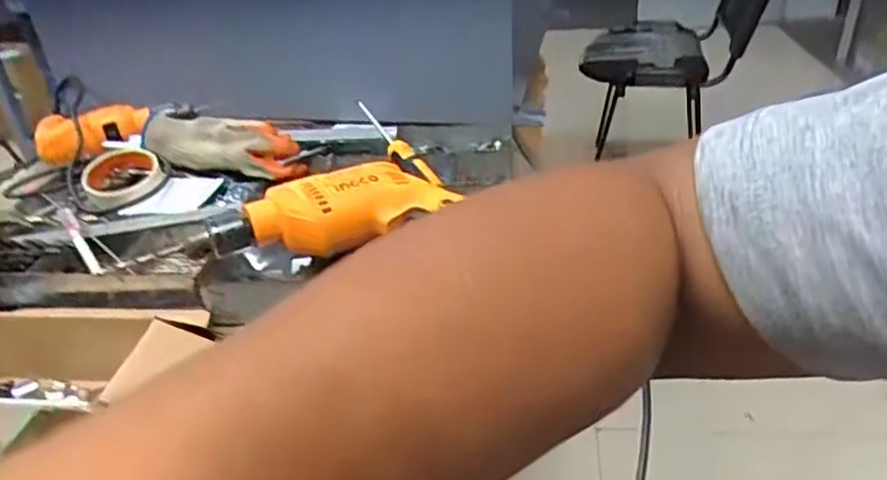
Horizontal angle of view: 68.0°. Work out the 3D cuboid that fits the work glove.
[{"bbox_3d":[-0.269,-0.115,0.829,0.218,0.070,0.076,12,38,24],"label":"work glove"}]

